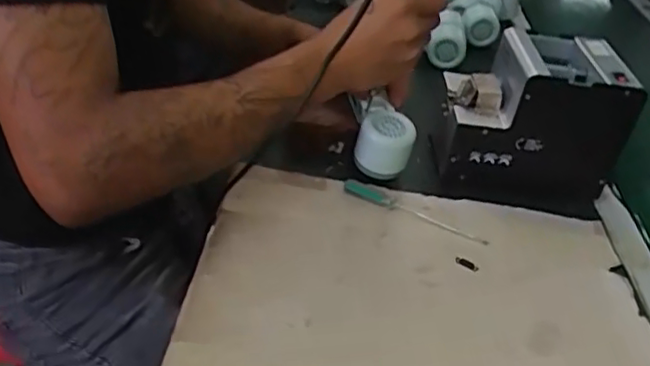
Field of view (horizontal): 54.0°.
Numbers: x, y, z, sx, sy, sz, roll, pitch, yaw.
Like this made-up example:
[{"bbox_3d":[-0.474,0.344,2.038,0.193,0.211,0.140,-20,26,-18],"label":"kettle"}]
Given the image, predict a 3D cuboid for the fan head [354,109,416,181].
[{"bbox_3d":[0.063,-0.042,0.694,0.058,0.066,0.046,7,34,-1],"label":"fan head"}]

